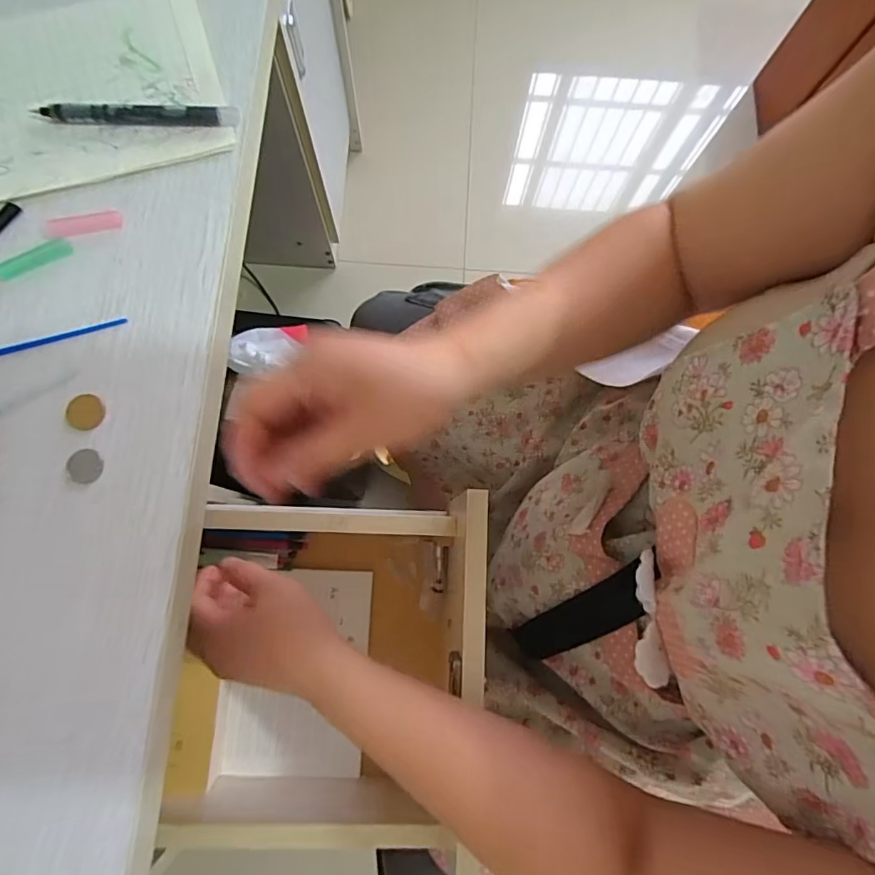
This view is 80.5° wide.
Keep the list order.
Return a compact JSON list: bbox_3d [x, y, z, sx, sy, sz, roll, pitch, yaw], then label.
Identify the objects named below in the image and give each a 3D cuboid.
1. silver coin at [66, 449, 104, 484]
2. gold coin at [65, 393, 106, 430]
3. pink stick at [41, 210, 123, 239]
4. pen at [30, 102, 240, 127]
[{"bbox_3d":[-0.189,0.015,0.275,0.017,0.004,0.018,0,78,-2],"label":"silver coin"},{"bbox_3d":[-0.193,-0.014,0.282,0.019,0.004,0.019,0,78,-2],"label":"gold coin"},{"bbox_3d":[-0.209,-0.126,0.305,0.043,0.005,0.013,-14,79,-4],"label":"pink stick"},{"bbox_3d":[-0.184,-0.200,0.319,0.119,0.007,0.012,0,78,-2],"label":"pen"}]

